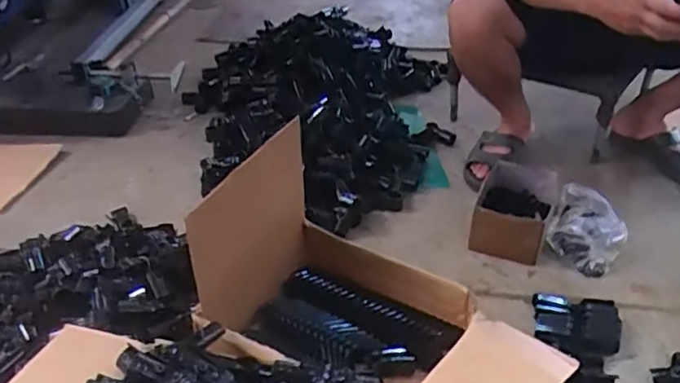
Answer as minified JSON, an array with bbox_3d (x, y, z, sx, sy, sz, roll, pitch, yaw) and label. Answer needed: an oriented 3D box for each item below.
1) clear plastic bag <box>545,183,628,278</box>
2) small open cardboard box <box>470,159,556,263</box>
[{"bbox_3d":[0.484,0.068,1.242,0.136,0.068,0.223,15,37,21],"label":"clear plastic bag"},{"bbox_3d":[0.350,0.041,1.270,0.143,0.094,0.227,13,37,19],"label":"small open cardboard box"}]

